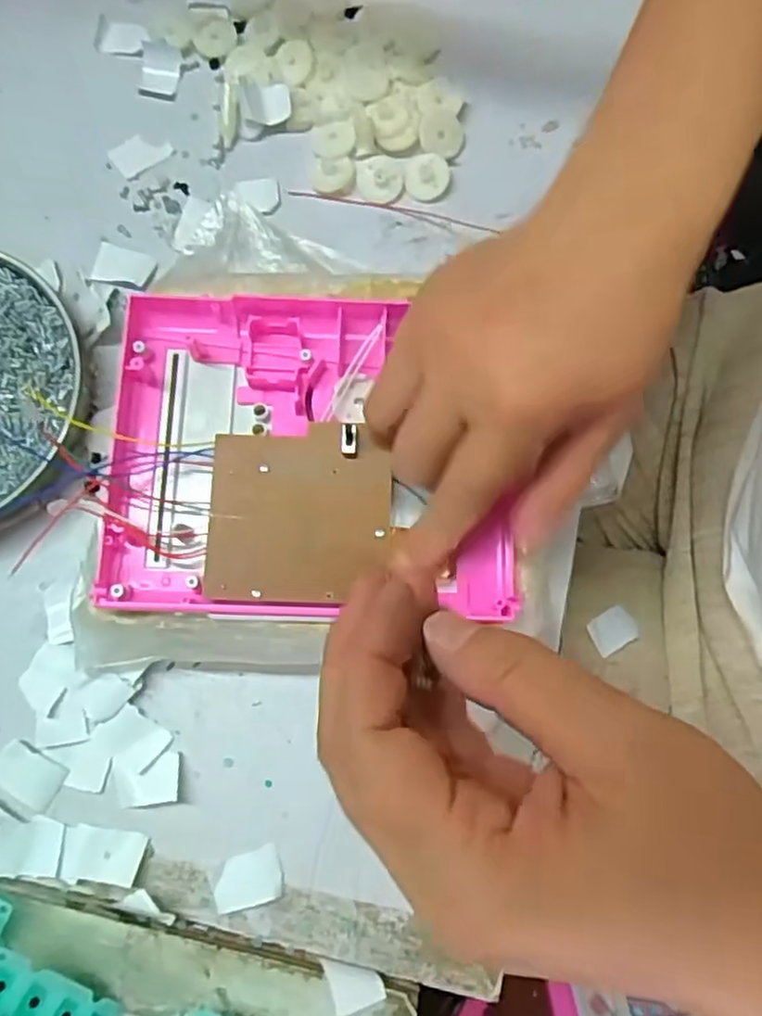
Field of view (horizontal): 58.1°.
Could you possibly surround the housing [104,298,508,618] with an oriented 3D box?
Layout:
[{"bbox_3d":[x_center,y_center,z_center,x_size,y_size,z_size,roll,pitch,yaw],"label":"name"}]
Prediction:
[{"bbox_3d":[-0.030,-0.023,0.285,0.162,0.018,0.131,1,78,0],"label":"housing"}]

